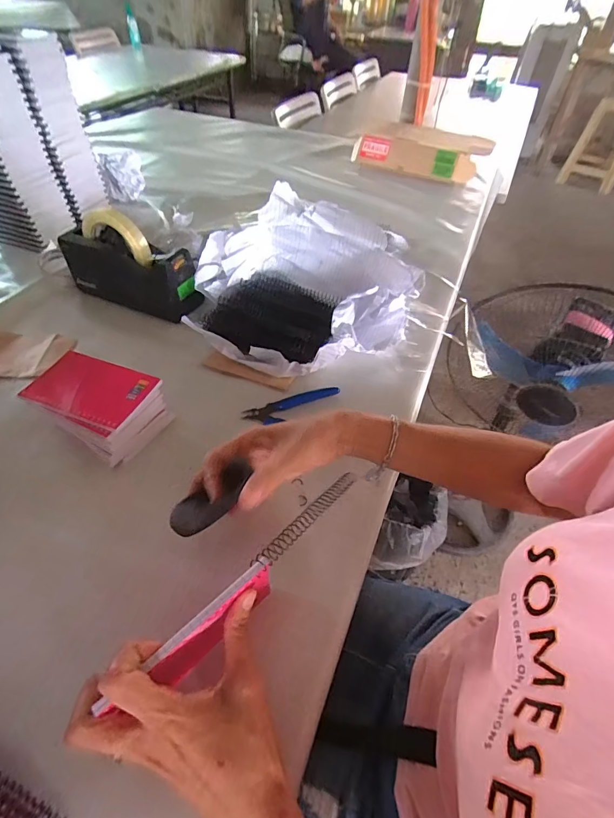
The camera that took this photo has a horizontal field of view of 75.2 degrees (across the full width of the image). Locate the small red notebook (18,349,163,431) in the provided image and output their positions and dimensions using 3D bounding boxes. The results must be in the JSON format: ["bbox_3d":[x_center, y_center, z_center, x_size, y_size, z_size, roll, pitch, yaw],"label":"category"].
[{"bbox_3d":[-0.239,-0.024,0.443,0.125,0.005,0.080,17,50,11],"label":"small red notebook"}]

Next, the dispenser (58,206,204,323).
[{"bbox_3d":[-0.263,-0.222,0.604,0.206,0.127,0.068,18,50,12],"label":"dispenser"}]

